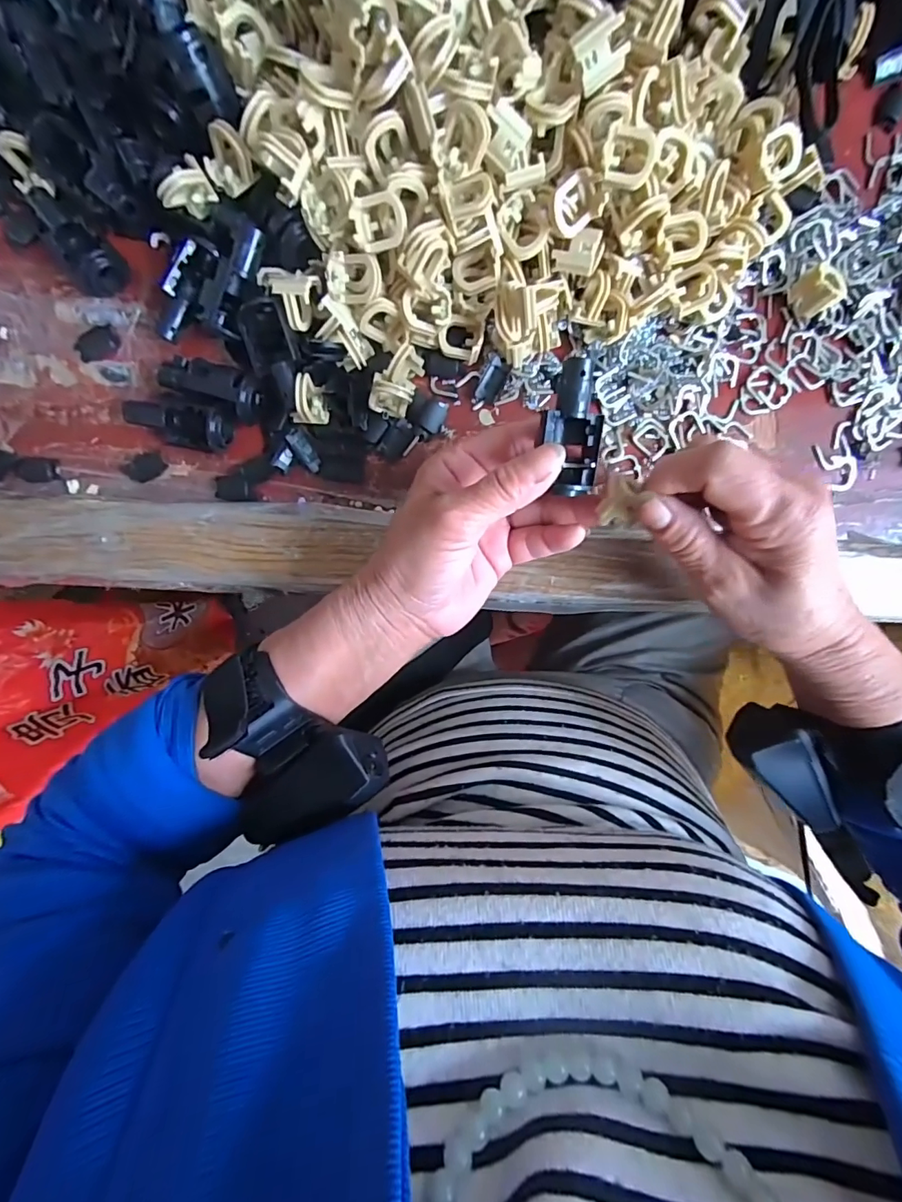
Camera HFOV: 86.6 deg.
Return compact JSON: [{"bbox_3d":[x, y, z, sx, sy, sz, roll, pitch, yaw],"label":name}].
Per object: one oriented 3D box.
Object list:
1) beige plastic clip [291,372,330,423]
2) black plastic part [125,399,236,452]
[{"bbox_3d":[-0.075,-0.108,0.258,0.014,0.021,0.025,9,95,-1],"label":"beige plastic clip"},{"bbox_3d":[-0.147,-0.095,0.262,0.051,0.025,0.020,8,95,-1],"label":"black plastic part"}]

